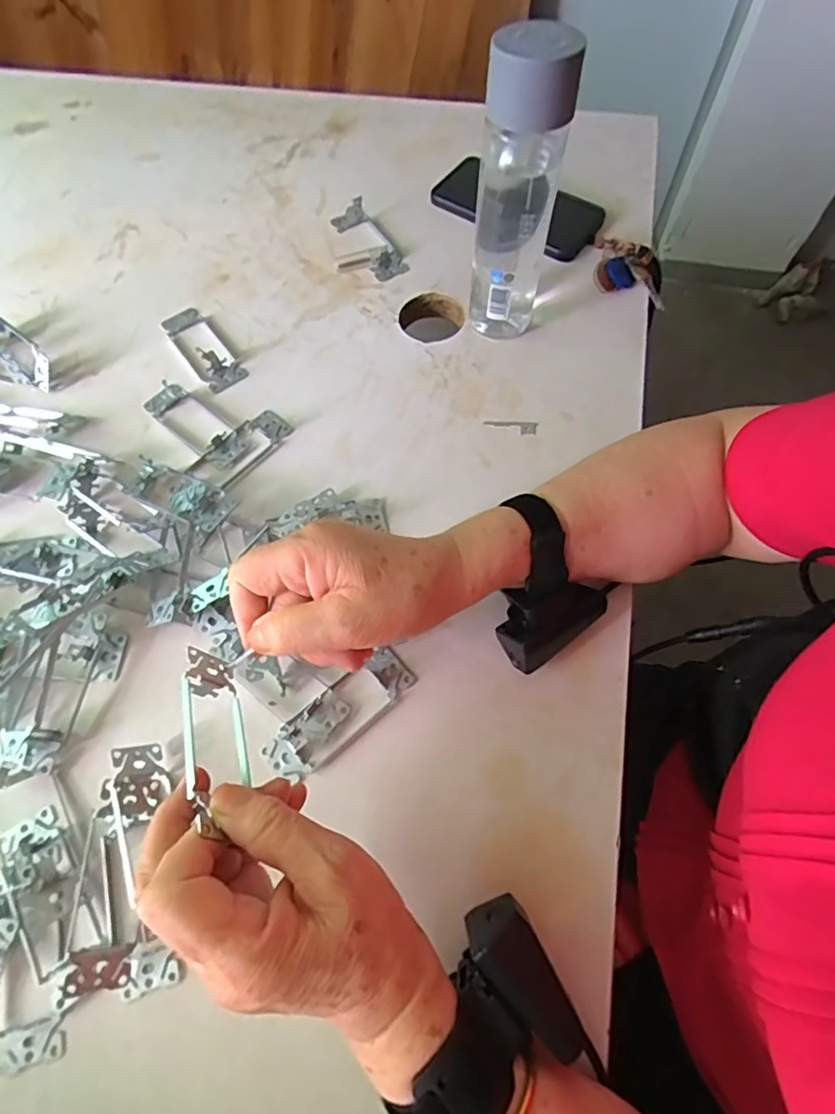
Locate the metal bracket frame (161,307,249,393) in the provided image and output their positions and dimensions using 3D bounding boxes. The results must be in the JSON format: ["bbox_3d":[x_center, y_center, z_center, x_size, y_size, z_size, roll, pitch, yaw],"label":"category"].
[{"bbox_3d":[-0.195,-0.193,0.499,0.038,0.018,0.107,-35,70,-13],"label":"metal bracket frame"}]

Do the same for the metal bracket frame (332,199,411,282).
[{"bbox_3d":[-0.050,-0.313,0.543,0.061,0.024,0.099,-13,66,-4],"label":"metal bracket frame"}]

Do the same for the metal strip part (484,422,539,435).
[{"bbox_3d":[0.077,-0.107,0.457,0.043,0.004,0.011,4,66,3],"label":"metal strip part"}]

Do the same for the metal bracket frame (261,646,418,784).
[{"bbox_3d":[-0.052,0.101,0.361,0.106,0.014,0.034,-38,70,-14],"label":"metal bracket frame"}]

